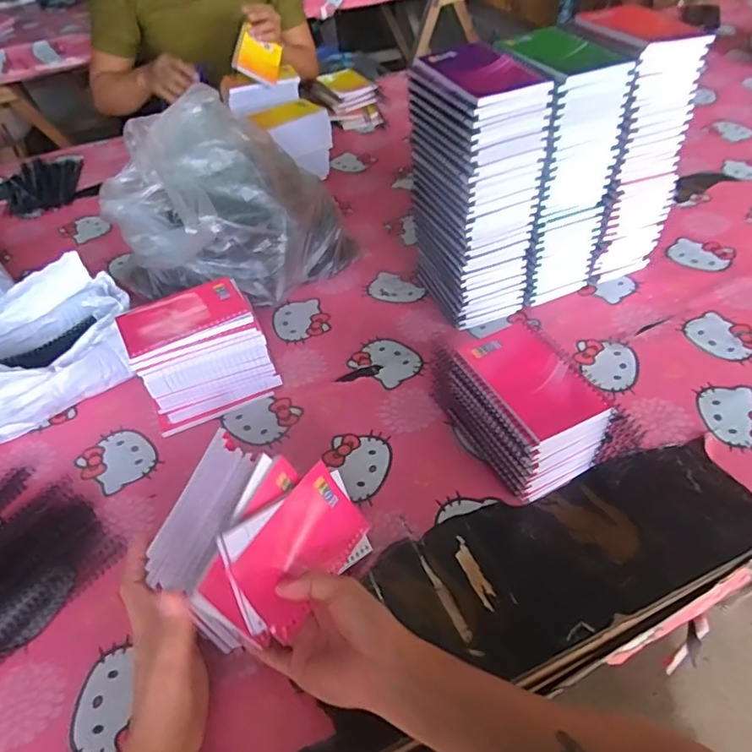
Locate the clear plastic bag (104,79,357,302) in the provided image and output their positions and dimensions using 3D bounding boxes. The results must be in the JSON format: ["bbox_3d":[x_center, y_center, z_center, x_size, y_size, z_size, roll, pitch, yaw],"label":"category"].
[{"bbox_3d":[-0.200,-0.219,0.749,0.262,0.215,0.244,25,54,25],"label":"clear plastic bag"}]

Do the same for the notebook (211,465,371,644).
[{"bbox_3d":[-0.061,0.143,0.475,0.015,0.093,0.135,-22,7,45],"label":"notebook"}]

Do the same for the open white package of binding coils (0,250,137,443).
[{"bbox_3d":[-0.374,-0.029,0.642,0.198,0.115,0.148,-36,54,-26],"label":"open white package of binding coils"}]

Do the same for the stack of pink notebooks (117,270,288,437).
[{"bbox_3d":[-0.196,-0.027,0.638,0.140,0.107,0.108,-23,49,-16],"label":"stack of pink notebooks"}]

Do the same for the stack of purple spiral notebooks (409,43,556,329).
[{"bbox_3d":[0.110,-0.198,0.652,0.092,0.290,0.123,-22,49,-15],"label":"stack of purple spiral notebooks"}]

